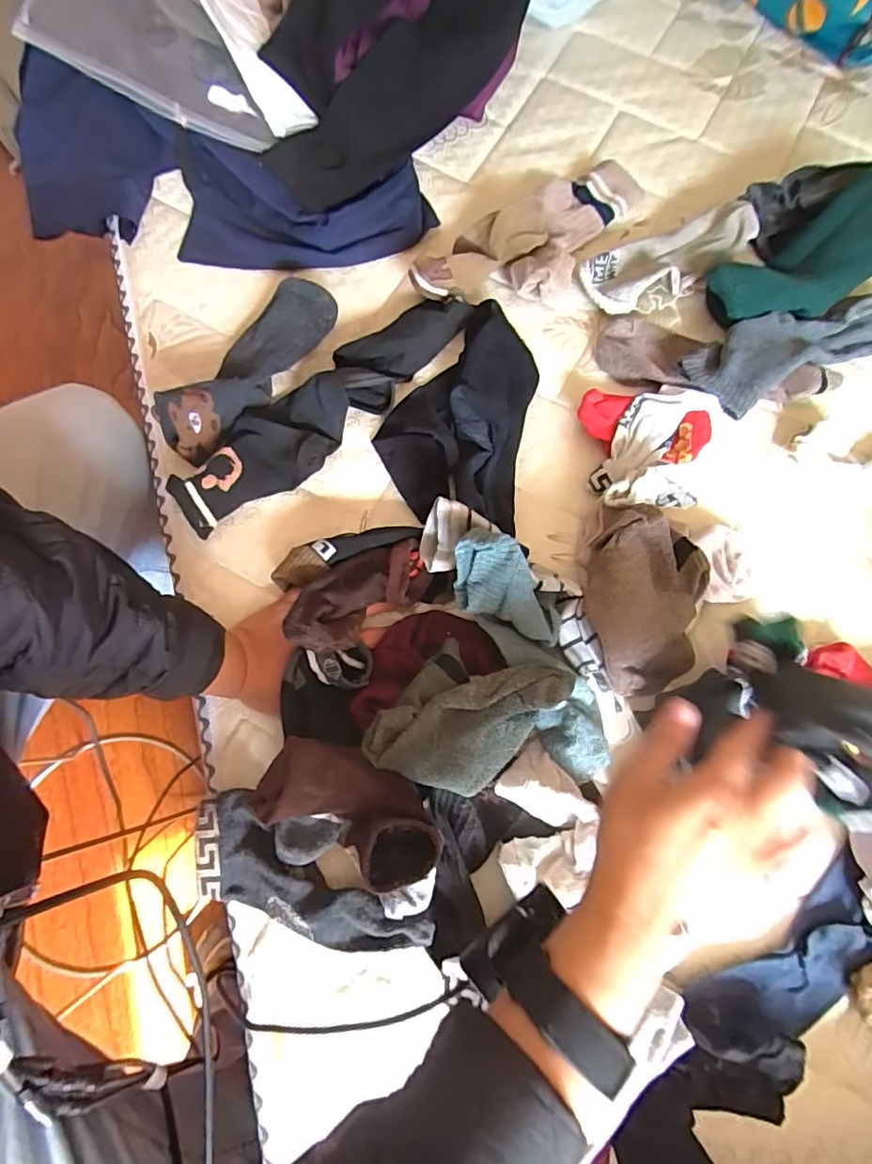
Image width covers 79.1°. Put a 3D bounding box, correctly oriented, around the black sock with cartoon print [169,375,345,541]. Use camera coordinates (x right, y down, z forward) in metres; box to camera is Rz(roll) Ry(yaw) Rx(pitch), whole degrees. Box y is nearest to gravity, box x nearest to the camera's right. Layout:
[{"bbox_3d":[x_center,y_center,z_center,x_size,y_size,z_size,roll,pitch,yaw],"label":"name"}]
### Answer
[{"bbox_3d":[-0.164,-0.127,0.504,0.180,0.045,0.090,-28,78,-9],"label":"black sock with cartoon print"}]

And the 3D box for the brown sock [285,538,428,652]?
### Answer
[{"bbox_3d":[-0.065,0.010,0.446,0.135,0.021,0.063,-35,77,-35],"label":"brown sock"}]

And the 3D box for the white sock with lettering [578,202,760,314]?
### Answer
[{"bbox_3d":[0.249,-0.341,0.560,0.183,0.046,0.072,-21,77,-7],"label":"white sock with lettering"}]

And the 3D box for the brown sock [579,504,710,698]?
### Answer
[{"bbox_3d":[0.175,0.008,0.443,0.102,0.053,0.163,2,75,-2],"label":"brown sock"}]

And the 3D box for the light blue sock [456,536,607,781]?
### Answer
[{"bbox_3d":[0.080,0.058,0.428,0.070,0.058,0.218,-29,93,-8],"label":"light blue sock"}]

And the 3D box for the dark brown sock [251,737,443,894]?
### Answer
[{"bbox_3d":[-0.064,0.171,0.397,0.139,0.039,0.069,27,76,5],"label":"dark brown sock"}]

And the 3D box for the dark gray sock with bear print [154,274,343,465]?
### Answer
[{"bbox_3d":[-0.184,-0.215,0.512,0.064,0.040,0.218,33,77,6],"label":"dark gray sock with bear print"}]

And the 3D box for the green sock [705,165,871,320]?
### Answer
[{"bbox_3d":[0.382,-0.326,0.530,0.221,0.089,0.088,-32,79,-10],"label":"green sock"}]

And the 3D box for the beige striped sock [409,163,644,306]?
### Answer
[{"bbox_3d":[0.113,-0.365,0.558,0.283,0.043,0.109,-35,79,-10],"label":"beige striped sock"}]

